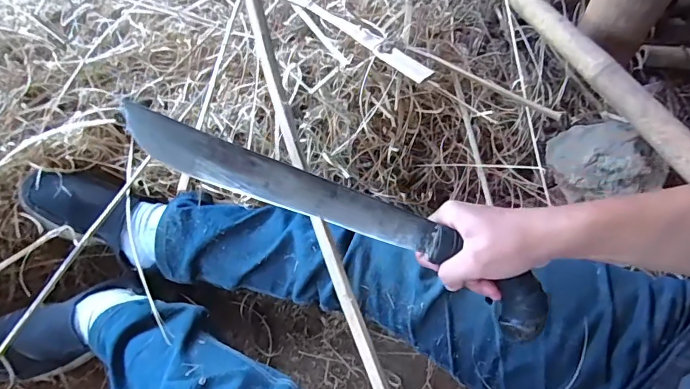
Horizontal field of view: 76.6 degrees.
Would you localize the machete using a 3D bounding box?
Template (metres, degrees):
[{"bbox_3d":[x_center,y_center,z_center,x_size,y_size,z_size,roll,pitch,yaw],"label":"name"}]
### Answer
[{"bbox_3d":[-0.001,0.021,0.366,0.377,0.029,0.052,25,65,-5],"label":"machete"}]

